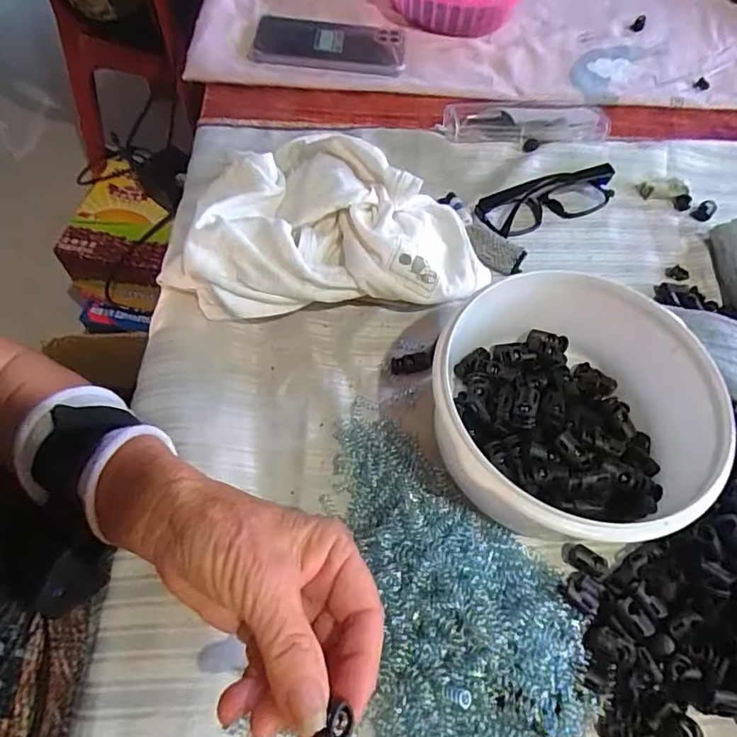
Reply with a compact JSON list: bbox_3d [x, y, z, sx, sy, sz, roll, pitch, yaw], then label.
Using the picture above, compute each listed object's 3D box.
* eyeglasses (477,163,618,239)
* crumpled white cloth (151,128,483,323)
[{"bbox_3d":[0.162,-0.148,0.444,0.136,0.024,0.034,-20,62,-15],"label":"eyeglasses"},{"bbox_3d":[-0.036,-0.116,0.399,0.230,0.068,0.168,-6,59,-8],"label":"crumpled white cloth"}]

